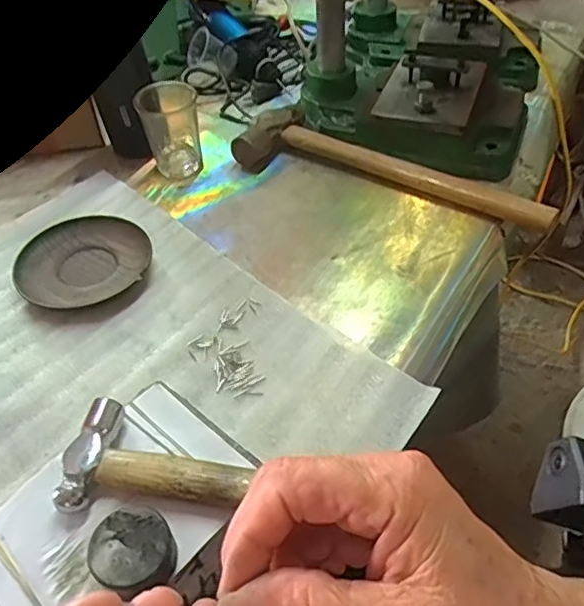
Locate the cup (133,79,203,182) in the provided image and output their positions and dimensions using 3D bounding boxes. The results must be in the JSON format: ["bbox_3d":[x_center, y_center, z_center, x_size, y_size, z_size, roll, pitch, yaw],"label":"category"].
[{"bbox_3d":[-0.125,-0.183,0.617,0.056,0.085,0.067,-12,46,-7],"label":"cup"}]

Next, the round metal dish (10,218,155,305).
[{"bbox_3d":[-0.182,-0.038,0.516,0.111,0.016,0.099,-24,49,-18],"label":"round metal dish"}]

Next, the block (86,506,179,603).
[{"bbox_3d":[-0.075,0.119,0.278,0.037,0.020,0.037,-2,46,2],"label":"block"}]

